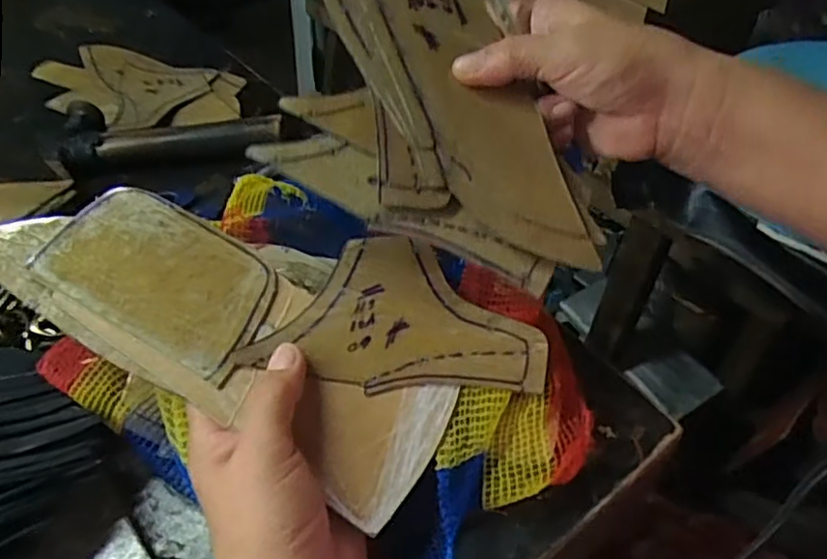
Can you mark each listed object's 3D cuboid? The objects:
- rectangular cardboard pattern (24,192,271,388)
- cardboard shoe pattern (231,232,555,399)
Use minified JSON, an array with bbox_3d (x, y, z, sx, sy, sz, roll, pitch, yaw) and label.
[{"bbox_3d":[-0.119,-0.003,0.301,0.105,0.004,0.062,30,65,7],"label":"rectangular cardboard pattern"},{"bbox_3d":[-0.002,0.018,0.304,0.134,0.004,0.074,12,68,1],"label":"cardboard shoe pattern"}]

